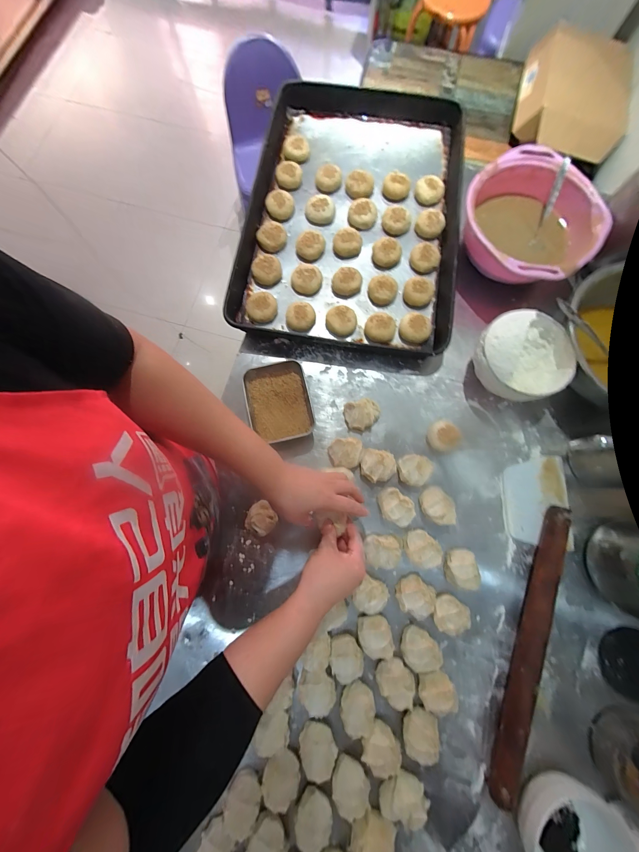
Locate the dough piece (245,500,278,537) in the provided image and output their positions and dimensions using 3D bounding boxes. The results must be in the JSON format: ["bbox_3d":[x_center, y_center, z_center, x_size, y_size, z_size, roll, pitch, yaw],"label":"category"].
[{"bbox_3d":[-0.095,0.153,0.467,0.045,0.037,0.048,0,79,-1],"label":"dough piece"}]

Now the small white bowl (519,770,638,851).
[{"bbox_3d":[0.331,0.540,0.379,0.132,0.067,0.112,-27,80,-6],"label":"small white bowl"}]

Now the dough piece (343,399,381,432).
[{"bbox_3d":[0.076,-0.020,0.503,0.063,0.035,0.056,-12,79,-3],"label":"dough piece"}]

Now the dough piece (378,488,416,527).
[{"bbox_3d":[0.124,0.134,0.471,0.062,0.037,0.046,37,81,6],"label":"dough piece"}]

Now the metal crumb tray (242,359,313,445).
[{"bbox_3d":[-0.071,-0.041,0.505,0.106,0.030,0.131,-12,79,-3],"label":"metal crumb tray"}]

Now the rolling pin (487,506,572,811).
[{"bbox_3d":[0.318,0.327,0.433,0.042,0.037,0.416,17,79,3],"label":"rolling pin"}]

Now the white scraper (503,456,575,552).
[{"bbox_3d":[0.373,0.132,0.489,0.116,0.005,0.143,-9,79,-1],"label":"white scraper"}]

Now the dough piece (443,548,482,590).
[{"bbox_3d":[0.225,0.227,0.455,0.054,0.034,0.060,-5,79,-2],"label":"dough piece"}]

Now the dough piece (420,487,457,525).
[{"bbox_3d":[0.191,0.131,0.468,0.063,0.037,0.045,37,81,6],"label":"dough piece"}]

